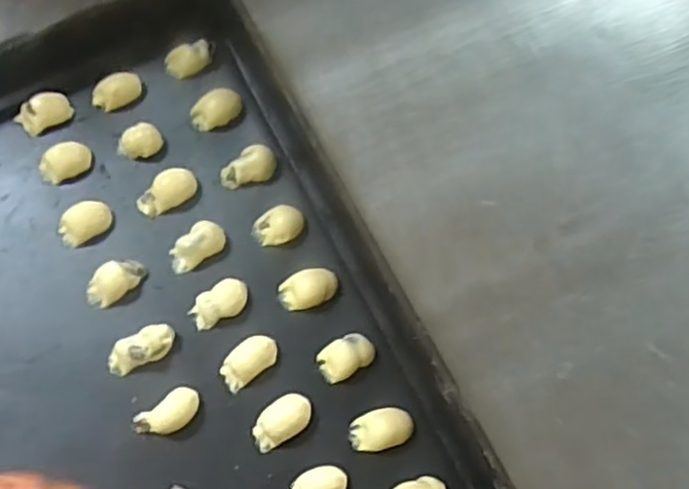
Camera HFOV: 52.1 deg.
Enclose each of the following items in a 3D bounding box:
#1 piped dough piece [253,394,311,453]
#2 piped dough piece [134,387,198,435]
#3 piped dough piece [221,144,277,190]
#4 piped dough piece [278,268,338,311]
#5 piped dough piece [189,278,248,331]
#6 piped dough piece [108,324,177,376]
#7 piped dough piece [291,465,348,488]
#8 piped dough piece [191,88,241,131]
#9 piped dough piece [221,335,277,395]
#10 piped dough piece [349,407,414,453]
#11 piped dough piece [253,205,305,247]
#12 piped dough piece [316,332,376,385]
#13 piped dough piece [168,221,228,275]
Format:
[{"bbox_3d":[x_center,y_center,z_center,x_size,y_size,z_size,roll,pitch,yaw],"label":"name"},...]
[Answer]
[{"bbox_3d":[-0.037,0.102,0.410,0.038,0.012,0.023,-35,79,-10],"label":"piped dough piece"},{"bbox_3d":[-0.101,0.099,0.408,0.038,0.009,0.020,-33,79,-10],"label":"piped dough piece"},{"bbox_3d":[-0.062,-0.050,0.450,0.036,0.014,0.021,-13,76,-5],"label":"piped dough piece"},{"bbox_3d":[-0.022,0.027,0.431,0.035,0.014,0.022,-16,77,-6],"label":"piped dough piece"},{"bbox_3d":[-0.076,0.036,0.429,0.036,0.013,0.022,-25,78,-8],"label":"piped dough piece"},{"bbox_3d":[-0.121,0.062,0.418,0.042,0.016,0.020,-25,78,-8],"label":"piped dough piece"},{"bbox_3d":[-0.014,0.138,0.403,0.031,0.008,0.021,-20,77,-7],"label":"piped dough piece"},{"bbox_3d":[-0.084,-0.088,0.462,0.034,0.012,0.022,-38,80,-11],"label":"piped dough piece"},{"bbox_3d":[-0.057,0.069,0.420,0.037,0.012,0.021,-36,79,-10],"label":"piped dough piece"},{"bbox_3d":[0.021,0.108,0.410,0.037,0.014,0.023,-18,77,-6],"label":"piped dough piece"},{"bbox_3d":[-0.040,-0.011,0.443,0.030,0.010,0.024,-30,78,-9],"label":"piped dough piece"},{"bbox_3d":[0.001,0.067,0.421,0.034,0.013,0.022,-27,78,-9],"label":"piped dough piece"},{"bbox_3d":[-0.092,0.002,0.437,0.037,0.014,0.021,-37,80,-10],"label":"piped dough piece"}]

